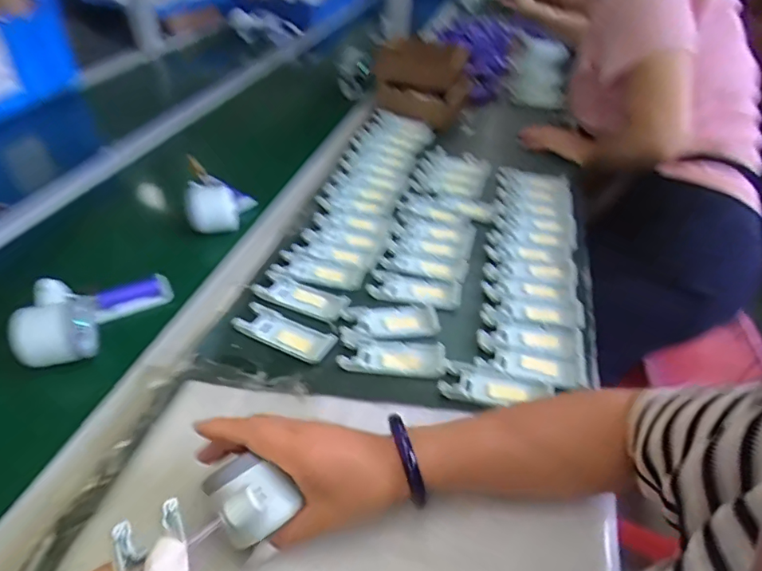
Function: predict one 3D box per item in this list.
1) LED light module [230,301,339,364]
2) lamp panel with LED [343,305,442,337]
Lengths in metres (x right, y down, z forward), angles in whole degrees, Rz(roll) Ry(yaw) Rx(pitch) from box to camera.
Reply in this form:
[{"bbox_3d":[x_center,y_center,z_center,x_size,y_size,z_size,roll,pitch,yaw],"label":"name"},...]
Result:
[{"bbox_3d":[-0.102,0.048,0.534,0.109,0.010,0.043,19,42,20],"label":"LED light module"},{"bbox_3d":[0.013,0.039,0.553,0.104,0.010,0.047,-3,39,-5],"label":"lamp panel with LED"}]

